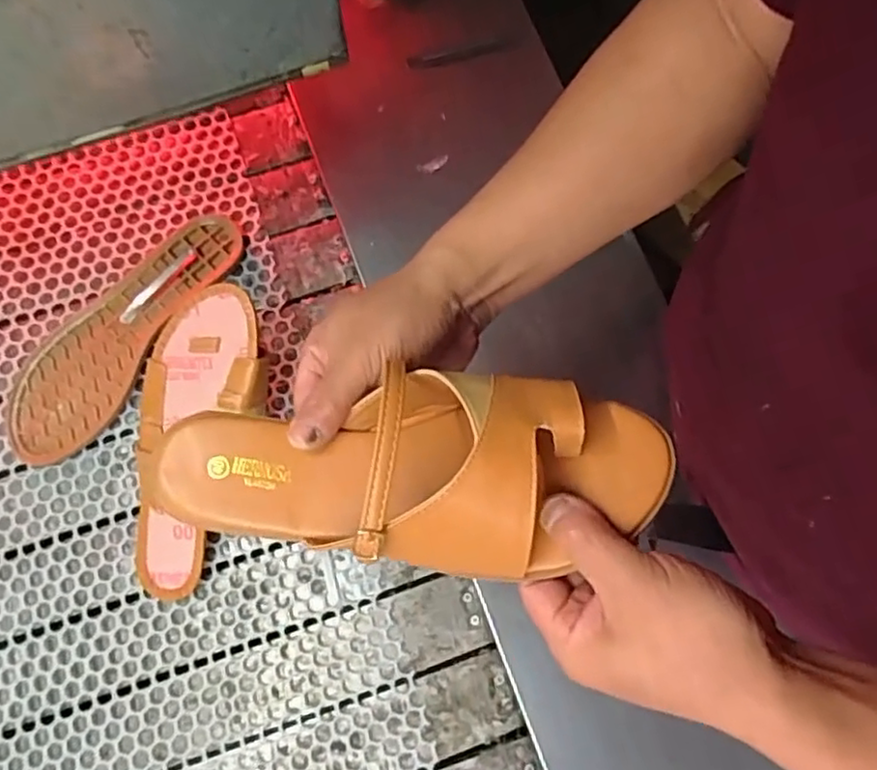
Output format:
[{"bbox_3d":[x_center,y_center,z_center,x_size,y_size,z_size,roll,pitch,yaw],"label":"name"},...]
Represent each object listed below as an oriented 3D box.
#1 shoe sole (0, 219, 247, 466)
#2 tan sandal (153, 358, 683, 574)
[{"bbox_3d":[-0.274,-0.050,0.566,0.083,0.010,0.253,34,78,4],"label":"shoe sole"},{"bbox_3d":[-0.019,0.041,0.308,0.244,0.057,0.088,-3,75,8],"label":"tan sandal"}]

